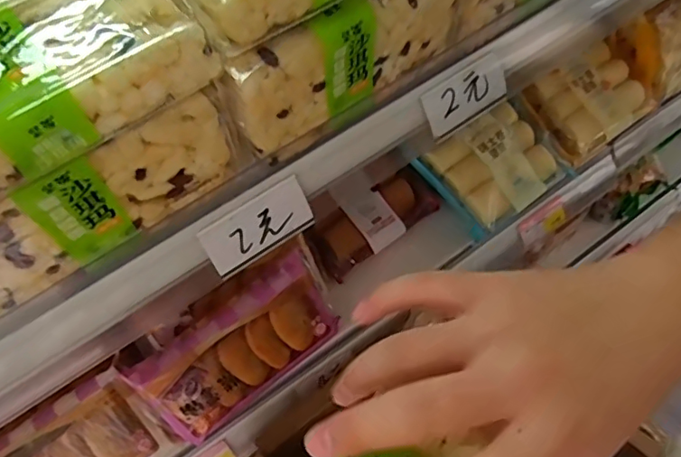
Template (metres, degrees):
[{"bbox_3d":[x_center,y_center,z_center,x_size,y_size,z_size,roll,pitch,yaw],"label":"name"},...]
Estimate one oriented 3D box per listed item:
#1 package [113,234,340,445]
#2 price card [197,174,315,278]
[{"bbox_3d":[-0.099,0.110,0.558,0.200,0.109,0.065,-37,34,-20],"label":"package"},{"bbox_3d":[-0.050,-0.001,0.345,0.069,0.036,0.004,-32,32,-15],"label":"price card"}]

